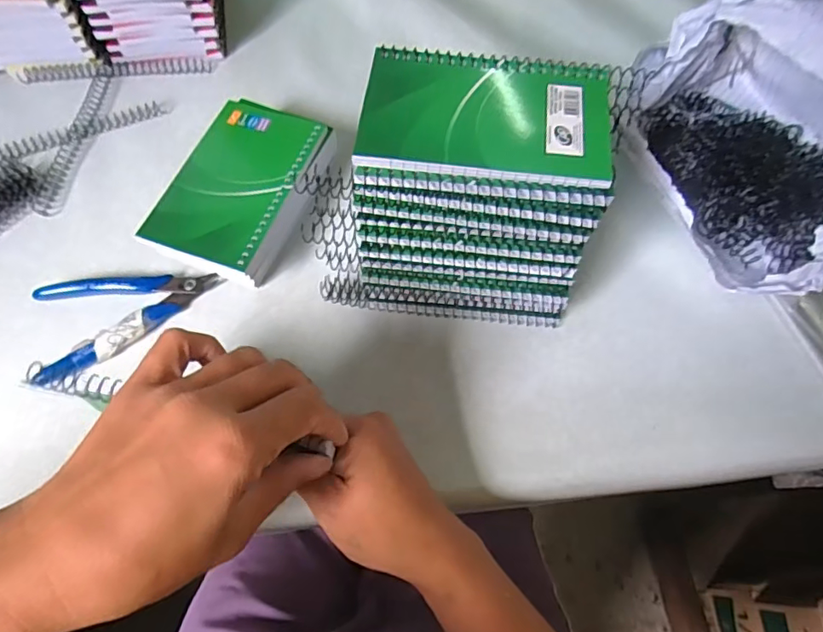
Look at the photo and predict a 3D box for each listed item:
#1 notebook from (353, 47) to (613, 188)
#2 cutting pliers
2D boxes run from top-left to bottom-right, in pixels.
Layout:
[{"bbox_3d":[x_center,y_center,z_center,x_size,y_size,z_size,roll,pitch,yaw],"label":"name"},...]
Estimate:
[{"bbox_3d":[0.040,-0.109,0.284,0.129,0.005,0.082,6,66,2],"label":"notebook"},{"bbox_3d":[-0.192,-0.009,0.362,0.118,0.018,0.076,-23,68,-11],"label":"cutting pliers"}]

